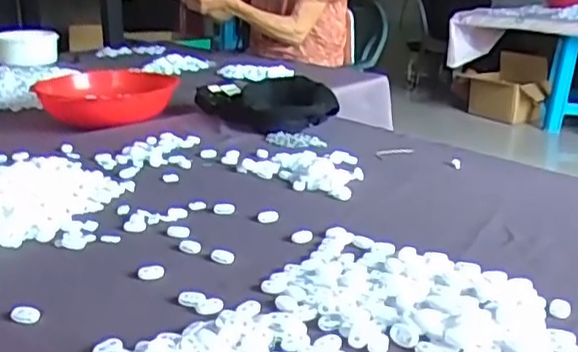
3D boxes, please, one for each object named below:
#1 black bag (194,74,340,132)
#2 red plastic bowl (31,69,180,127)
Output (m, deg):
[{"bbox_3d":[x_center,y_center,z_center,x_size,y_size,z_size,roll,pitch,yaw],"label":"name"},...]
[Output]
[{"bbox_3d":[-0.037,-0.124,1.094,0.165,0.058,0.225,-9,22,-25],"label":"black bag"},{"bbox_3d":[-0.305,-0.141,1.137,0.212,0.058,0.188,-1,20,-7],"label":"red plastic bowl"}]

